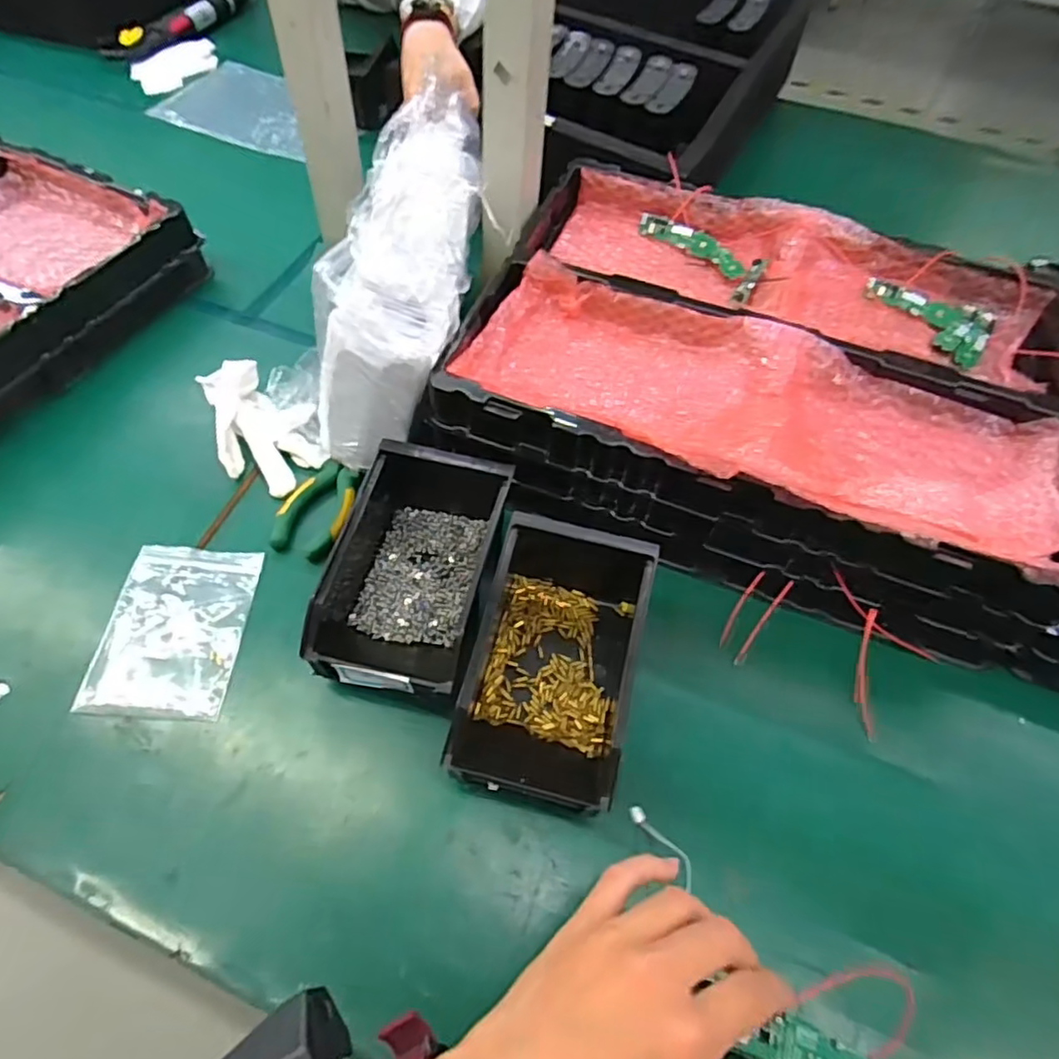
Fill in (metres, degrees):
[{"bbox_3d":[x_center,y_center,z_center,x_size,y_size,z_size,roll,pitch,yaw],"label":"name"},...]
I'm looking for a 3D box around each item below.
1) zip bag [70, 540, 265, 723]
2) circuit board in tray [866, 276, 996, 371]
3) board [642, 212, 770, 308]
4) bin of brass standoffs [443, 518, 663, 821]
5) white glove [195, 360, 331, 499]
[{"bbox_3d":[-0.257,0.072,0.463,0.094,0.005,0.130,6,58,-4],"label":"zip bag"},{"bbox_3d":[0.360,-0.196,0.566,0.069,0.009,0.114,-34,65,-22],"label":"circuit board in tray"},{"bbox_3d":[0.169,-0.258,0.594,0.059,0.014,0.141,-28,63,-19],"label":"board"},{"bbox_3d":[0.017,0.085,0.435,0.102,0.075,0.183,14,59,5],"label":"bin of brass standoffs"},{"bbox_3d":[-0.229,-0.096,0.544,0.084,0.043,0.139,-18,61,-14],"label":"white glove"}]

